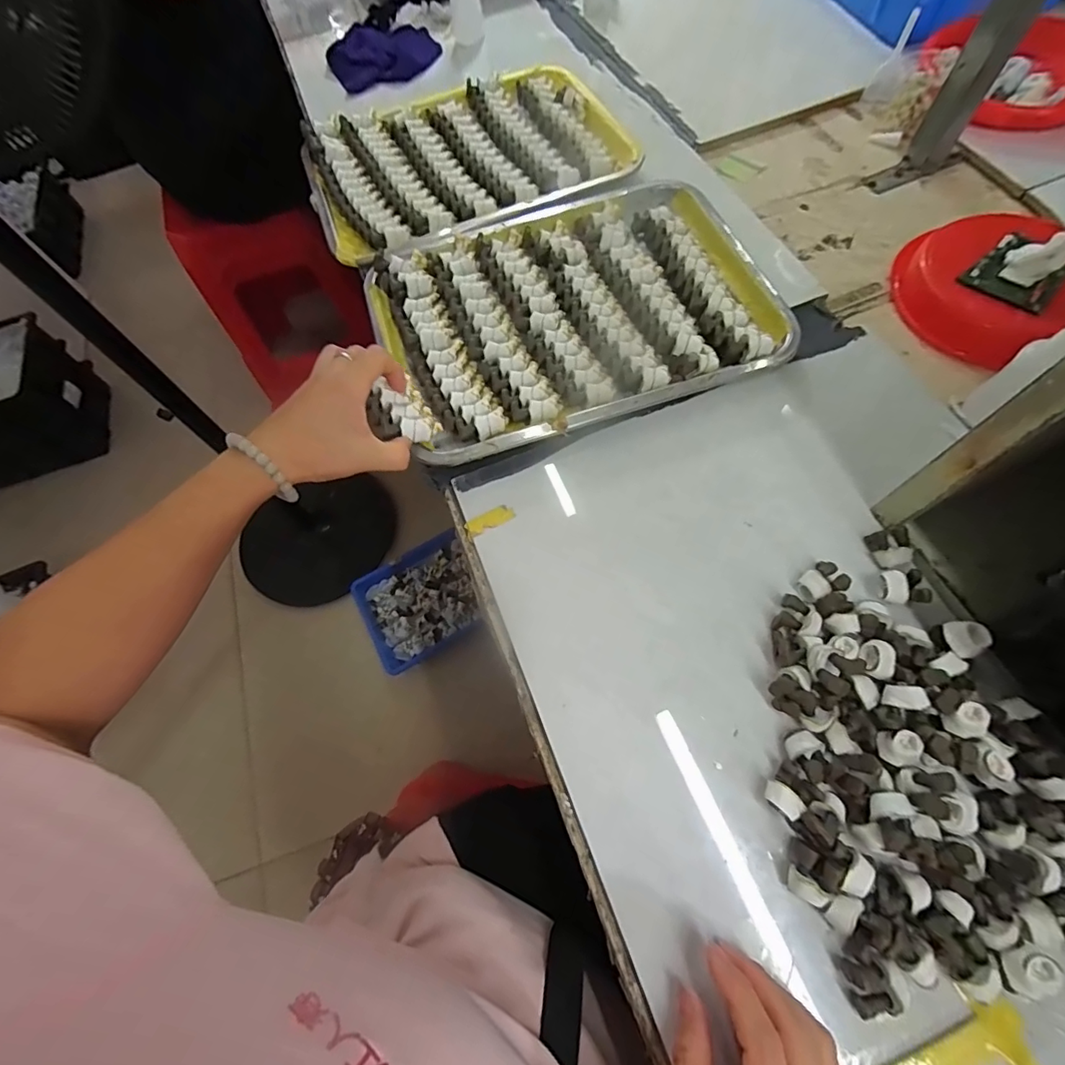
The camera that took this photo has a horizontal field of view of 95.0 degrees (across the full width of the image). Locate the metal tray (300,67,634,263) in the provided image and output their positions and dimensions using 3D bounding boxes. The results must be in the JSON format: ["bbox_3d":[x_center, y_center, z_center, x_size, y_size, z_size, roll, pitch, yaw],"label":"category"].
[{"bbox_3d":[-0.076,-0.427,0.553,0.340,0.026,0.258,-23,66,-5],"label":"metal tray"}]

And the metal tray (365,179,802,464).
[{"bbox_3d":[0.036,-0.213,0.451,0.346,0.030,0.266,-17,65,-2],"label":"metal tray"}]

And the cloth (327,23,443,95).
[{"bbox_3d":[-0.212,-0.686,0.696,0.153,0.030,0.112,-22,66,-5],"label":"cloth"}]

